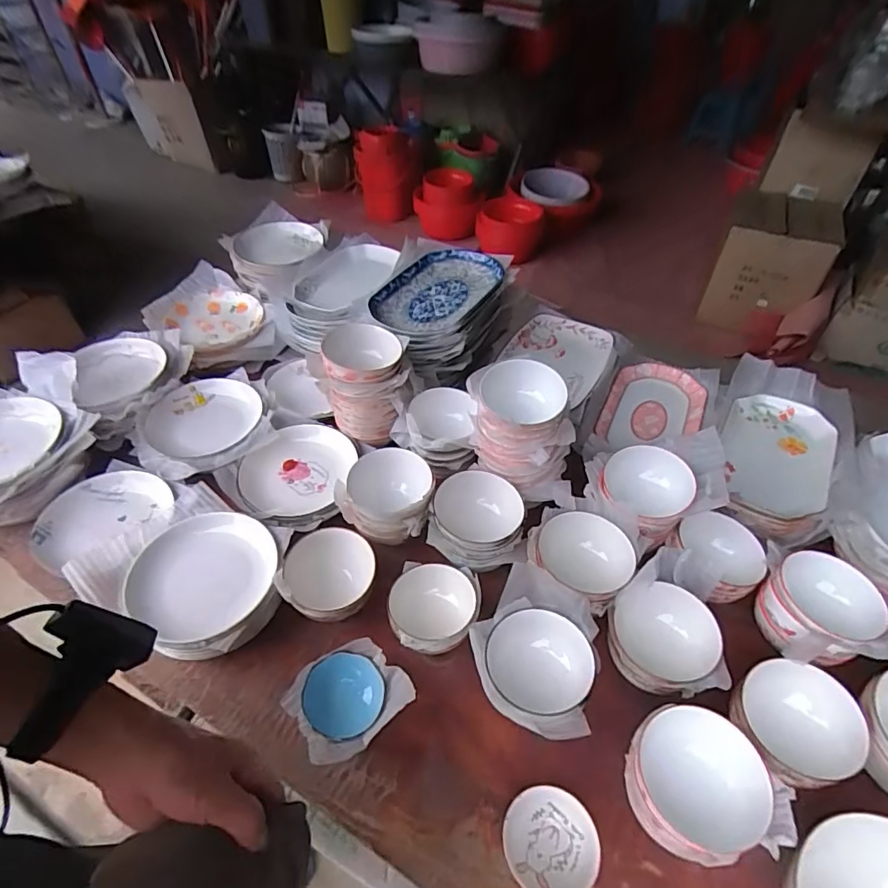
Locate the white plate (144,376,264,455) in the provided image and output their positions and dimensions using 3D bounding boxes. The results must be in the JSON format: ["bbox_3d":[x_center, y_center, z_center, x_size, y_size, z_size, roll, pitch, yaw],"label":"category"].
[{"bbox_3d":[-0.446,-0.050,0.965,0.201,0.023,0.150,-13,68,-2],"label":"white plate"}]

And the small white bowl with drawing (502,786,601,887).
[{"bbox_3d":[0.115,0.429,0.558,0.097,0.034,0.095,0,47,0],"label":"small white bowl with drawing"}]

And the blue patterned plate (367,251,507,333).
[{"bbox_3d":[-0.009,-0.309,1.059,0.198,0.055,0.297,26,52,22],"label":"blue patterned plate"}]

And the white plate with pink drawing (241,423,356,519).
[{"bbox_3d":[-0.259,0.050,0.898,0.182,0.046,0.195,11,48,10],"label":"white plate with pink drawing"}]

